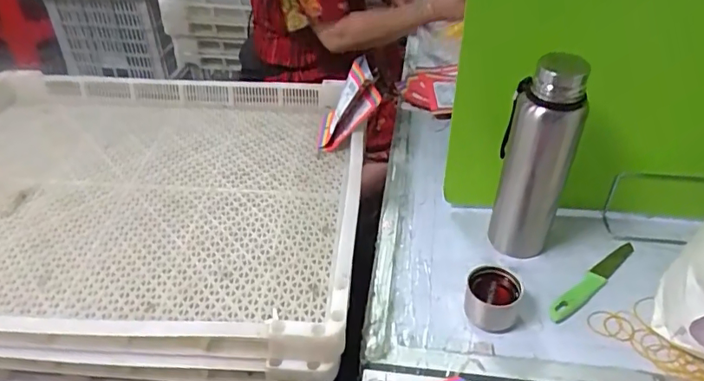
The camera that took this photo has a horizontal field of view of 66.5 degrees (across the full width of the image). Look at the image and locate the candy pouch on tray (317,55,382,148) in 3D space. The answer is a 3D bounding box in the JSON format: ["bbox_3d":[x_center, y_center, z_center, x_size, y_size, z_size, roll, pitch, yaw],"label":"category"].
[{"bbox_3d":[-0.007,-0.125,0.841,0.063,0.142,0.089,33,41,-8],"label":"candy pouch on tray"}]

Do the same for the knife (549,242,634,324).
[{"bbox_3d":[0.305,0.114,0.678,0.173,0.006,0.024,-29,46,-29],"label":"knife"}]

